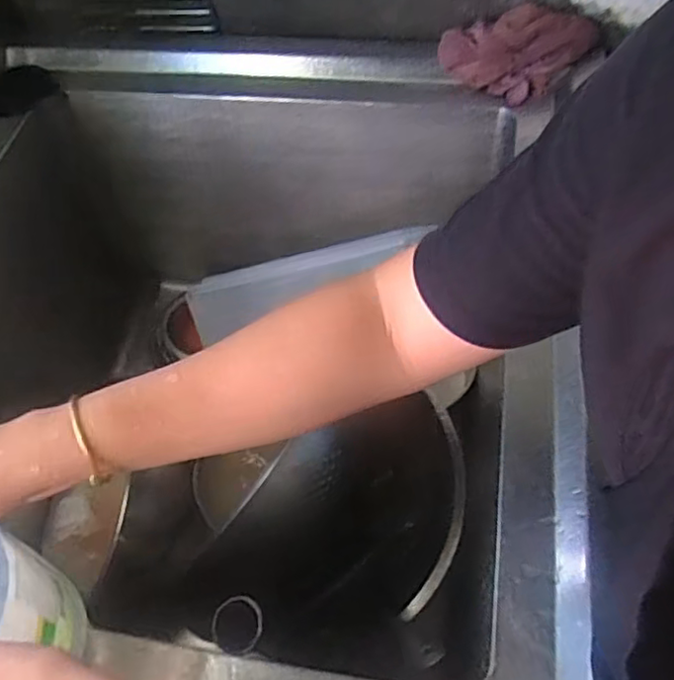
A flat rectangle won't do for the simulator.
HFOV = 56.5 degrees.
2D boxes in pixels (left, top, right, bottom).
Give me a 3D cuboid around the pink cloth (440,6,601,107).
[{"bbox_3d":[0.213,-0.338,0.738,0.176,0.027,0.107,7,89,2],"label":"pink cloth"}]

